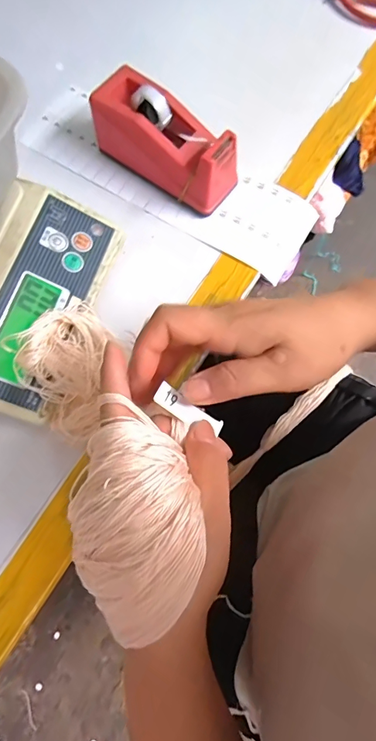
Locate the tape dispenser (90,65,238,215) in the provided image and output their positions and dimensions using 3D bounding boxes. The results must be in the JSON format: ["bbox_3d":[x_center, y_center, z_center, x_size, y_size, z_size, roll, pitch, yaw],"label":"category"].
[{"bbox_3d":[-0.021,-0.232,0.415,0.151,0.073,0.057,37,76,10],"label":"tape dispenser"}]

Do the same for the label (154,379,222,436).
[{"bbox_3d":[0.001,0.025,0.246,0.048,0.004,0.014,36,65,-19],"label":"label"}]

